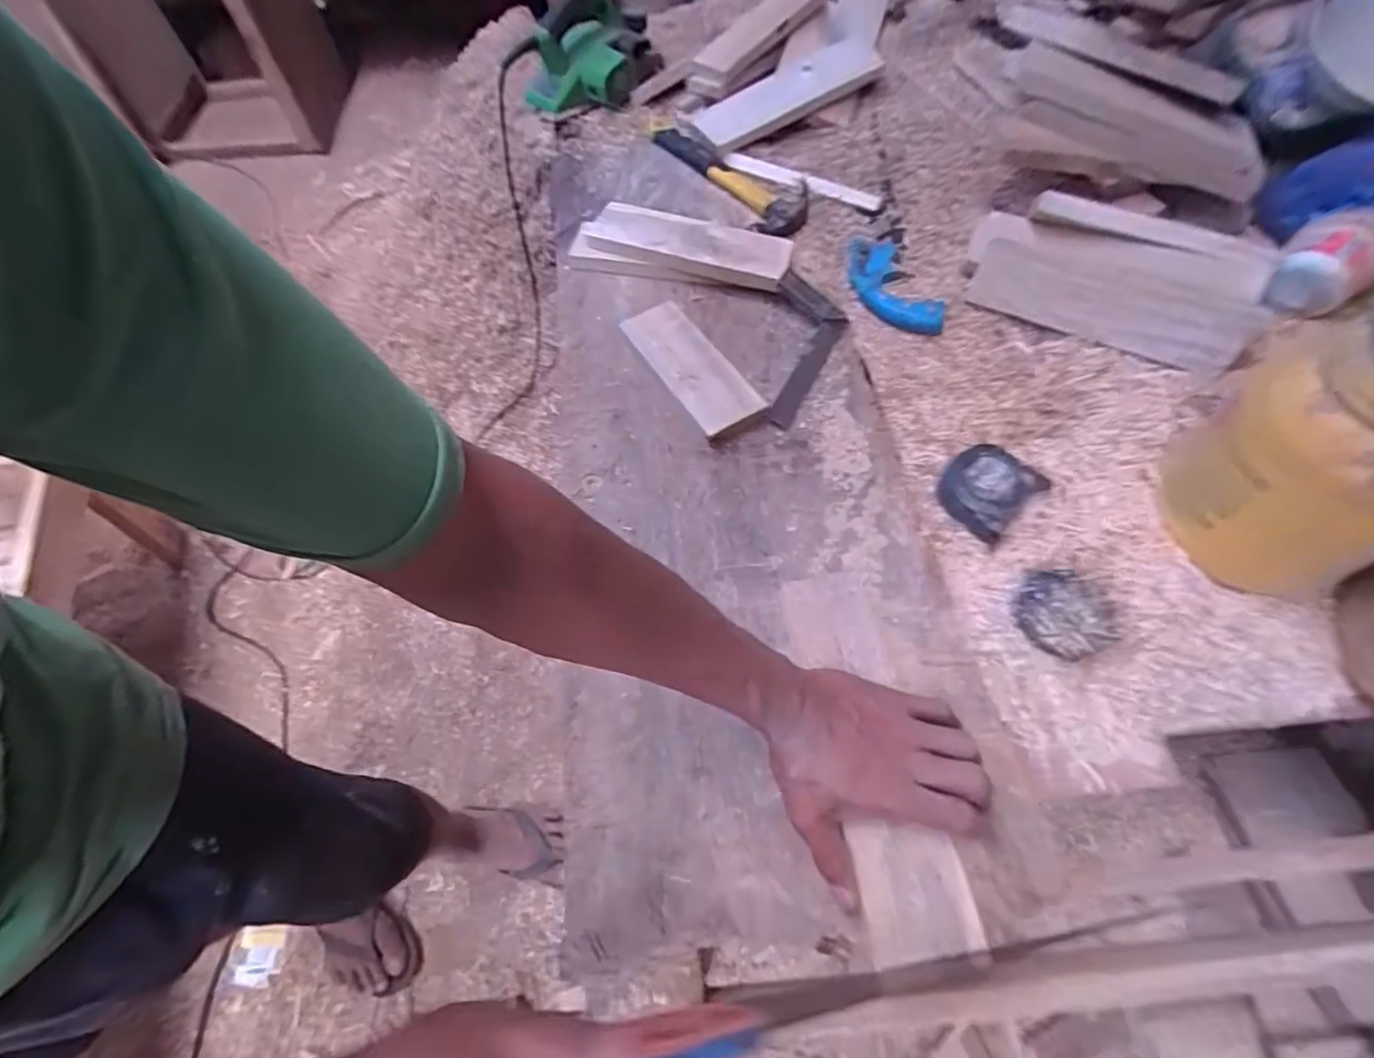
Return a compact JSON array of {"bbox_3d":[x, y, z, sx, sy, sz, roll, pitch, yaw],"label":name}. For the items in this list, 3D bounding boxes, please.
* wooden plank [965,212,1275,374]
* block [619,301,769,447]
[{"bbox_3d":[0.449,-0.270,0.654,0.285,0.022,0.124,30,93,28],"label":"wooden plank"},{"bbox_3d":[0.004,-0.177,0.663,0.071,0.027,0.191,-28,63,-17],"label":"block"}]

